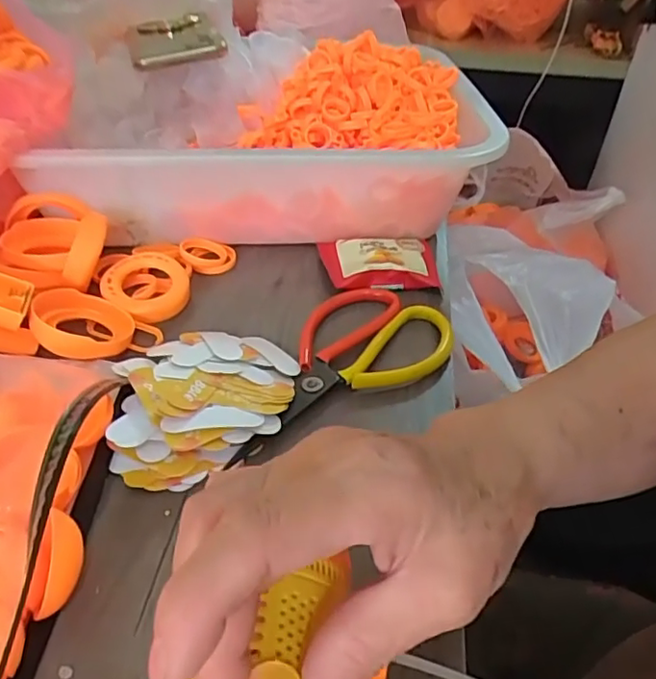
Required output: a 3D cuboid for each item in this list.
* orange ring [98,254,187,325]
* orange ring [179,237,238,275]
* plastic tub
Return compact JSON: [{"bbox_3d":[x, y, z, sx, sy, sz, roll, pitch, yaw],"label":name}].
[{"bbox_3d":[-0.124,-0.037,0.404,0.056,0.017,0.060,2,40,-1],"label":"orange ring"},{"bbox_3d":[-0.091,-0.064,0.450,0.040,0.013,0.040,1,40,-16],"label":"orange ring"},{"bbox_3d":[-0.032,-0.169,0.505,0.331,0.102,0.243,0,40,-3],"label":"plastic tub"}]

